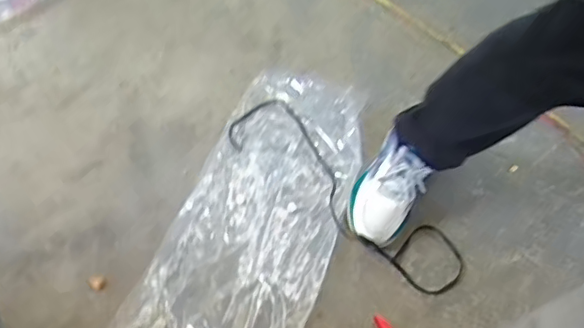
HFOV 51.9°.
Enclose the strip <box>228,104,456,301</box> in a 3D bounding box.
[{"bbox_3d":[0.092,0.047,1.095,0.507,0.031,0.142,40,56,23],"label":"strip"}]

